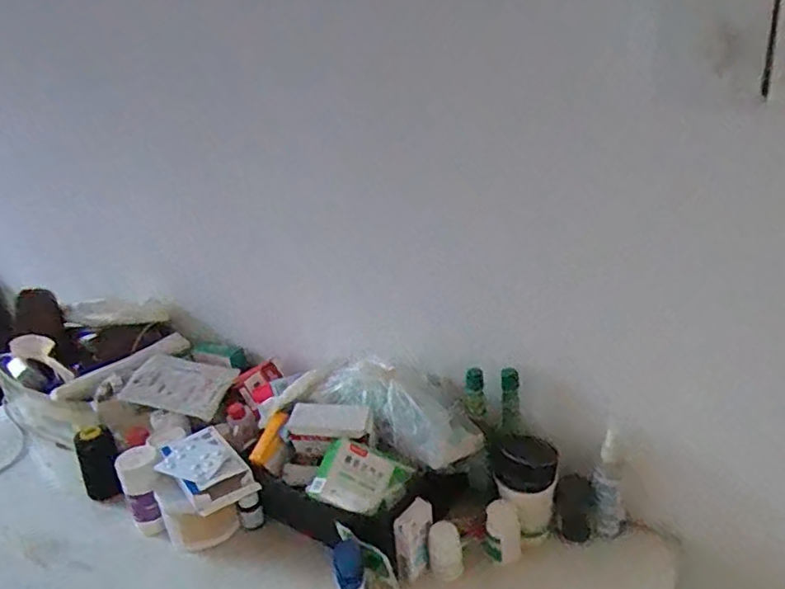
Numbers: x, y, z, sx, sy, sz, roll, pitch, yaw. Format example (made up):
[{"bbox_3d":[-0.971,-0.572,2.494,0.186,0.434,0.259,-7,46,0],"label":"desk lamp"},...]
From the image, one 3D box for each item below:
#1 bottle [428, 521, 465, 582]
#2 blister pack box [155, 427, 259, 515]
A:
[{"bbox_3d":[0.061,0.291,0.689,0.037,0.054,0.033,-5,21,5],"label":"bottle"},{"bbox_3d":[-0.239,0.221,0.769,0.083,0.032,0.142,-20,25,-32],"label":"blister pack box"}]

